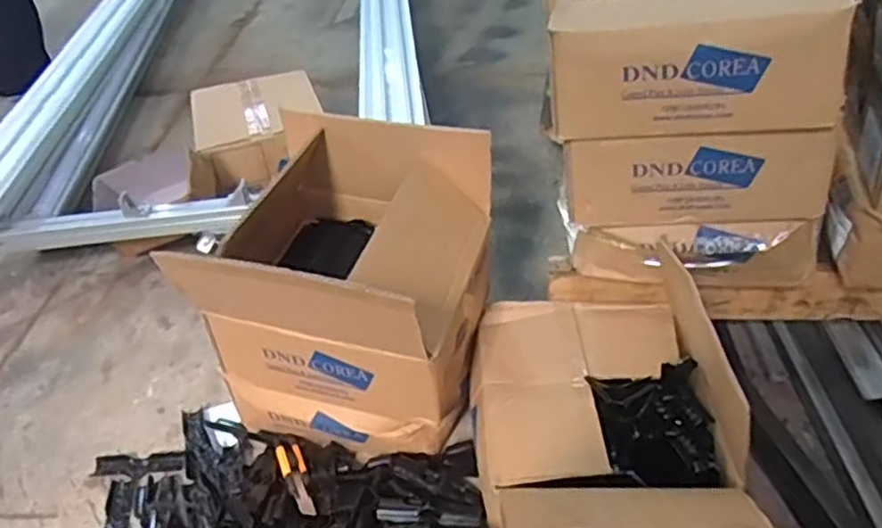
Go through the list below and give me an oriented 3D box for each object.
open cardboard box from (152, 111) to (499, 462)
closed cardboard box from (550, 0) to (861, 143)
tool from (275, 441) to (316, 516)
[{"bbox_3d":[-0.116,0.053,0.989,0.315,0.379,0.319,8,40,15],"label":"open cardboard box"},{"bbox_3d":[0.307,-0.293,0.890,0.311,0.148,0.291,6,39,12],"label":"closed cardboard box"},{"bbox_3d":[-0.186,0.277,0.928,0.032,0.020,0.143,-21,26,-16],"label":"tool"}]

